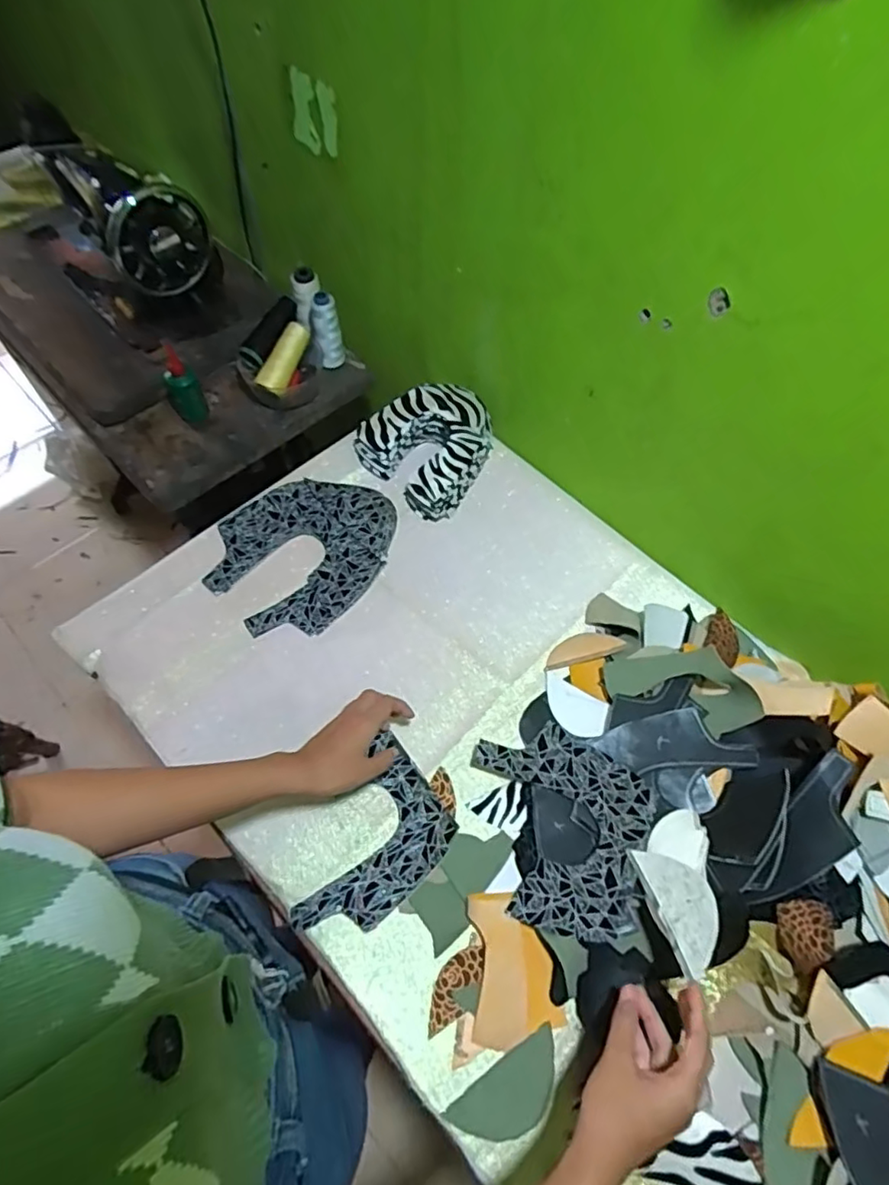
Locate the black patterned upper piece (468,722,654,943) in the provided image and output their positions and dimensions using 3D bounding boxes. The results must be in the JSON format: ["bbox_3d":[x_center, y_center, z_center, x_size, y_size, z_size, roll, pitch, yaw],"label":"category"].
[{"bbox_3d":[0.130,0.239,0.610,0.157,0.051,0.196,-9,62,-7],"label":"black patterned upper piece"}]

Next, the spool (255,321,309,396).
[{"bbox_3d":[-0.235,-0.344,0.884,0.034,0.036,0.114,25,84,11],"label":"spool"}]

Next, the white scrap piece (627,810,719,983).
[{"bbox_3d":[0.219,0.266,0.547,0.074,0.014,0.130,-21,40,6],"label":"white scrap piece"}]

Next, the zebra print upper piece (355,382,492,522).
[{"bbox_3d":[-0.017,-0.211,0.842,0.168,0.072,0.164,39,67,18],"label":"zebra print upper piece"}]

